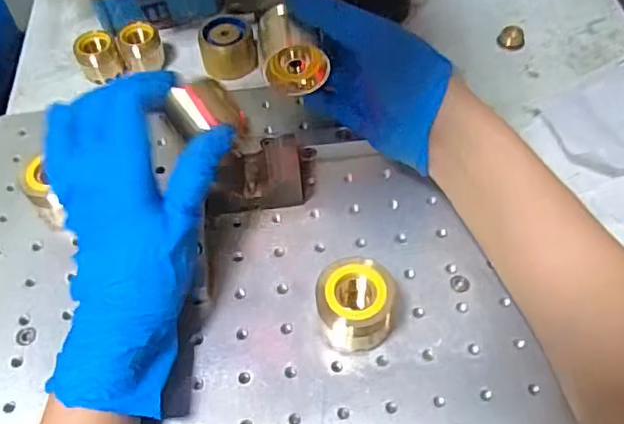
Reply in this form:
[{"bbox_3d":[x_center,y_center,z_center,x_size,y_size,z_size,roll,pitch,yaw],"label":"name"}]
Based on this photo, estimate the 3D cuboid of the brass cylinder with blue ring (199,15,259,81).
[{"bbox_3d":[-0.064,-0.126,0.453,0.041,0.027,0.038,-7,55,-1],"label":"brass cylinder with blue ring"}]

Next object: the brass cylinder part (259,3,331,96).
[{"bbox_3d":[-0.012,-0.097,0.354,0.035,0.030,0.043,-6,55,0],"label":"brass cylinder part"}]

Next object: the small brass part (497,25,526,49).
[{"bbox_3d":[0.157,-0.138,0.466,0.020,0.011,0.015,12,57,12],"label":"small brass part"}]

